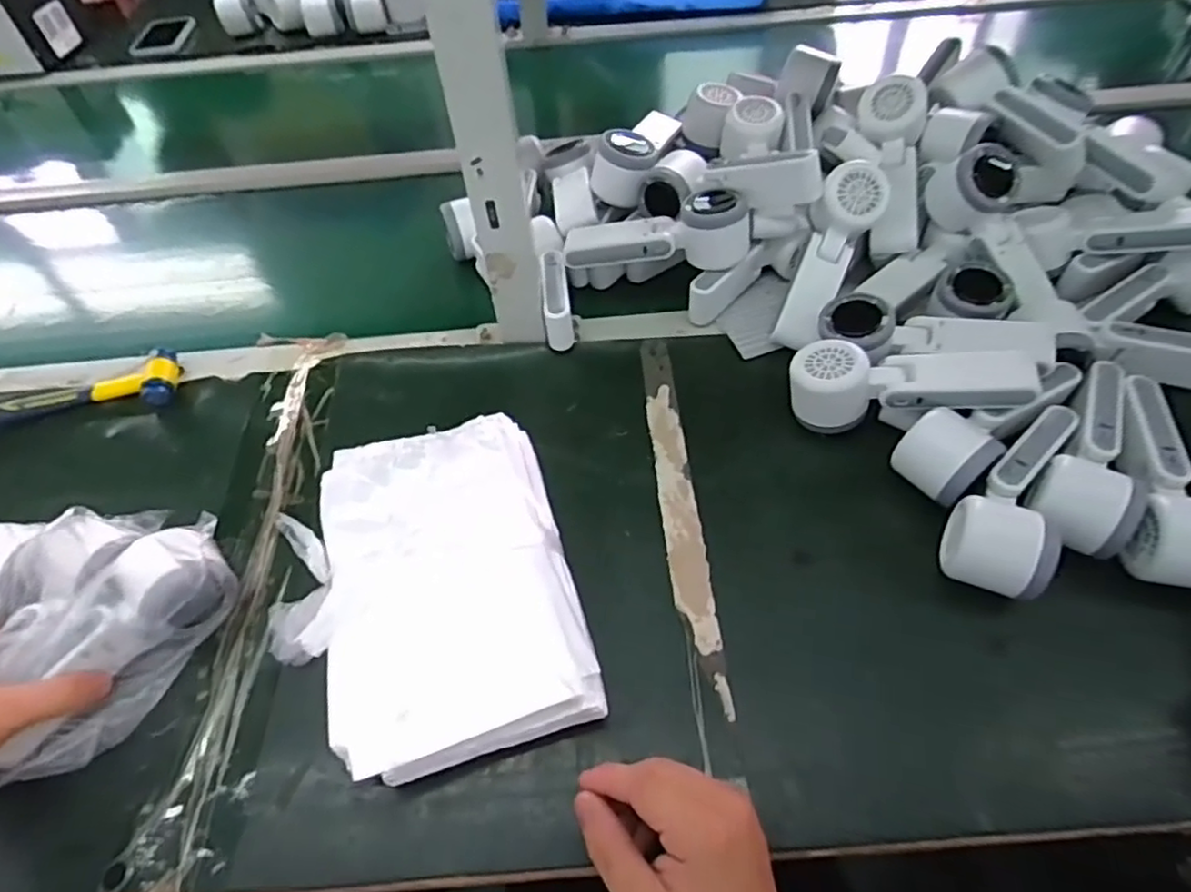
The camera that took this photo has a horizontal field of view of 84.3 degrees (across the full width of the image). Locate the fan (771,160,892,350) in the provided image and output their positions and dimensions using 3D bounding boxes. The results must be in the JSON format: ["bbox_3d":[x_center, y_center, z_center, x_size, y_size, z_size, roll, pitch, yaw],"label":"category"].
[{"bbox_3d":[0.202,-0.162,0.571,0.054,0.051,0.170,22,87,16],"label":"fan"}]

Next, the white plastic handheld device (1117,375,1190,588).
[{"bbox_3d":[0.397,0.015,0.446,0.059,0.053,0.163,16,58,13],"label":"white plastic handheld device"}]

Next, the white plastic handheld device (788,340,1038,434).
[{"bbox_3d":[0.236,-0.048,0.500,0.166,0.049,0.058,-2,55,17],"label":"white plastic handheld device"}]

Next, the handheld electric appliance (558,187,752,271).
[{"bbox_3d":[0.056,-0.199,0.591,0.162,0.055,0.057,4,54,7],"label":"handheld electric appliance"}]

